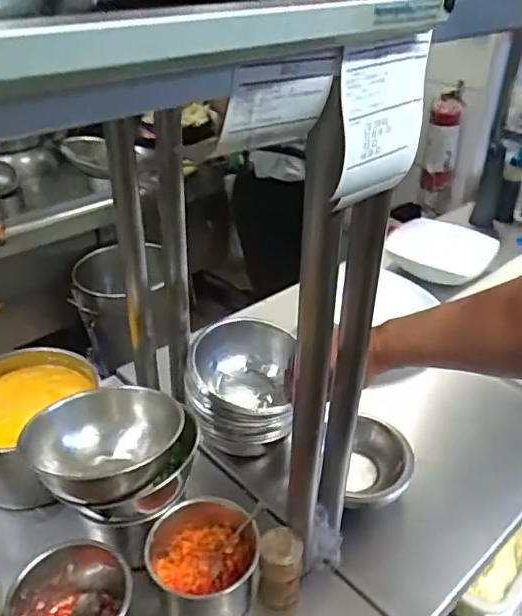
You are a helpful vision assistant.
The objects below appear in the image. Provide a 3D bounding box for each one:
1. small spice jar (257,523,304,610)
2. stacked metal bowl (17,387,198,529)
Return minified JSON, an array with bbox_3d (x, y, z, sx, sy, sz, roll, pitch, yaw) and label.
[{"bbox_3d":[0.021,0.282,0.632,0.045,0.080,0.044,1,33,0],"label":"small spice jar"},{"bbox_3d":[-0.167,0.165,0.651,0.153,0.094,0.155,1,33,0],"label":"stacked metal bowl"}]

